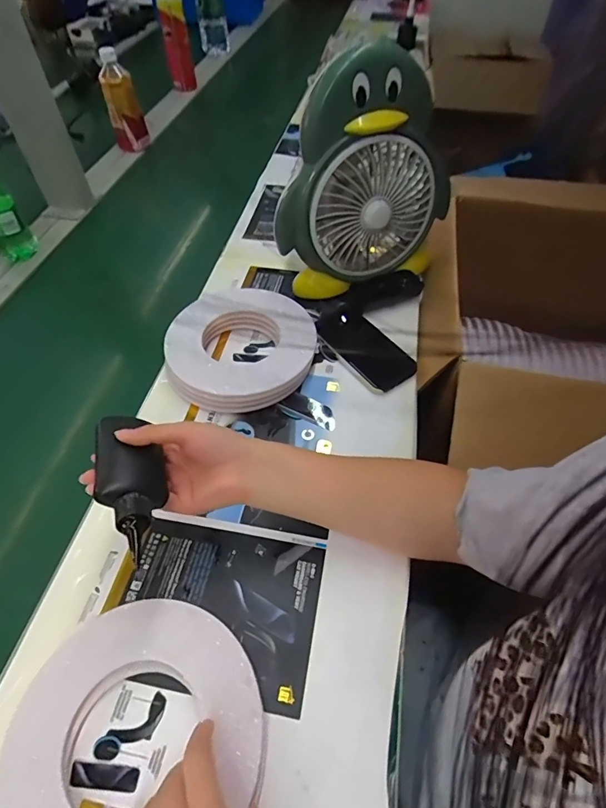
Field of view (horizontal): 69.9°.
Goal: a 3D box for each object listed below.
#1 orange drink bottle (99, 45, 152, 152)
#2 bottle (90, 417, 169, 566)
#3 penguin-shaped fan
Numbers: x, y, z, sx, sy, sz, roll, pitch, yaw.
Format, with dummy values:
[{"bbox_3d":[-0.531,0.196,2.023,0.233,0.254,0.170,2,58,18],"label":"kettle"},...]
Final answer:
[{"bbox_3d":[-0.390,-0.646,0.958,0.075,0.198,0.071,-18,55,-14],"label":"orange drink bottle"},{"bbox_3d":[-0.136,0.063,0.349,0.044,0.047,0.135,-15,51,-14],"label":"bottle"},{"bbox_3d":[0.086,-0.299,0.597,0.258,0.291,0.097,-14,54,-11],"label":"penguin-shaped fan"}]

